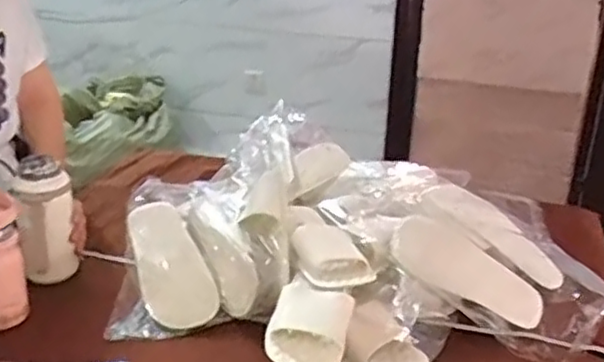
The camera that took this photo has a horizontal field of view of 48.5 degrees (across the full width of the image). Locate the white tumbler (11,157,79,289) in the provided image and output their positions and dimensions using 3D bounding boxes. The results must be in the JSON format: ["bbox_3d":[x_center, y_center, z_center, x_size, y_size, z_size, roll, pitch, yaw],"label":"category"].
[{"bbox_3d":[-0.380,0.062,0.999,0.072,0.173,0.074,-4,25,-14],"label":"white tumbler"}]

